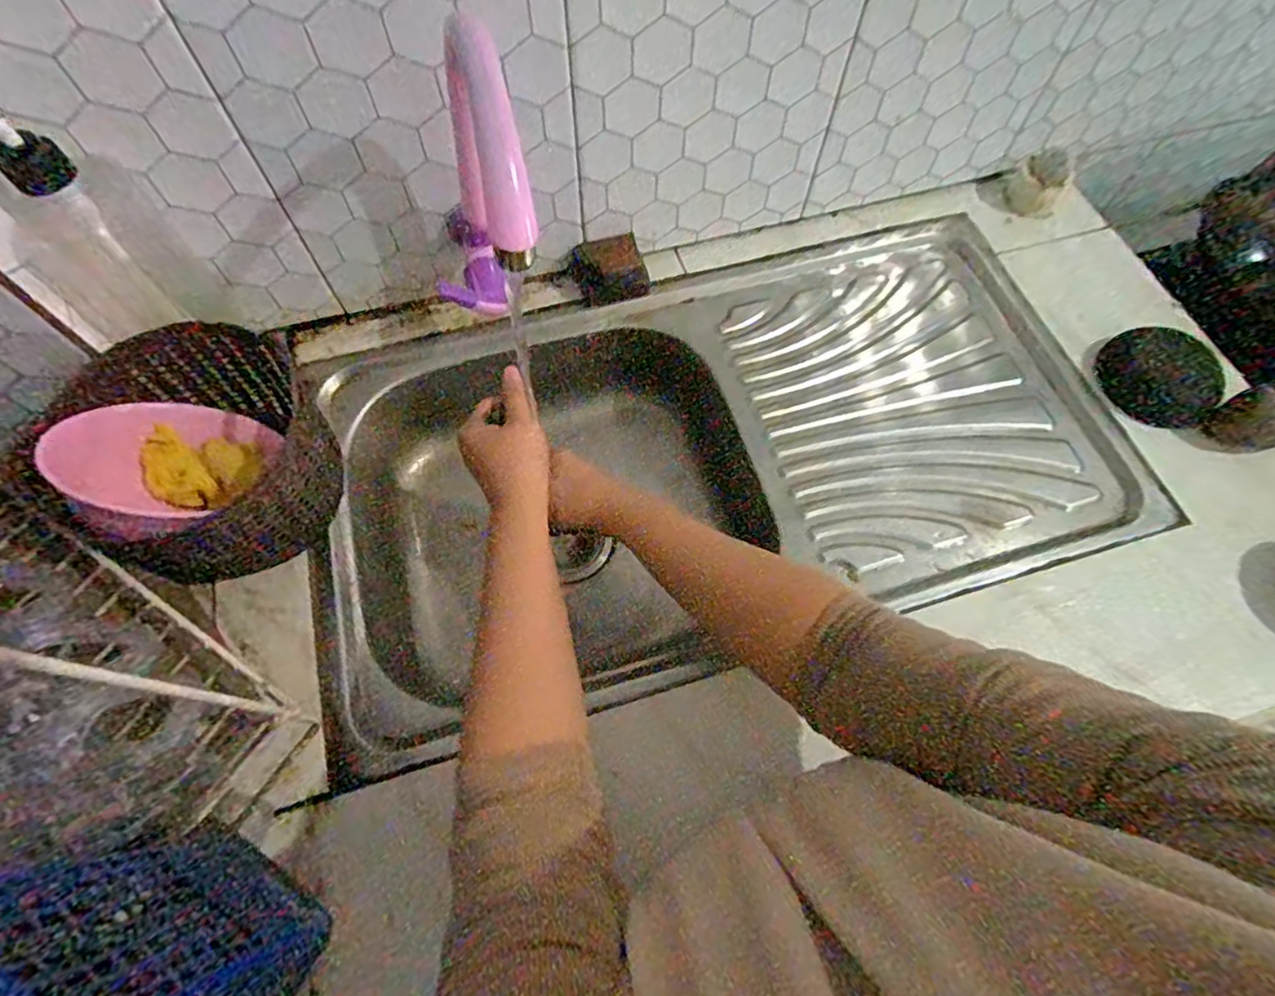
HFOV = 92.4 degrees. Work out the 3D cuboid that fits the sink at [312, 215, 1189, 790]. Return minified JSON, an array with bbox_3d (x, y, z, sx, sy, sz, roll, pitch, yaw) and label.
[{"bbox_3d":[0.078,-0.032,0.637,0.750,0.145,0.398,-16,66,-7],"label":"sink"}]

